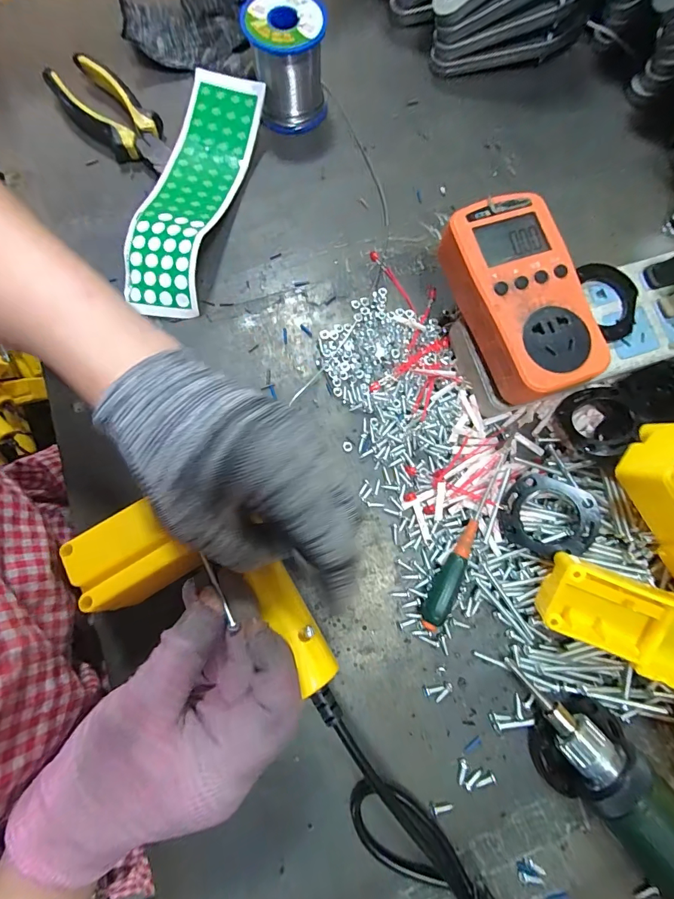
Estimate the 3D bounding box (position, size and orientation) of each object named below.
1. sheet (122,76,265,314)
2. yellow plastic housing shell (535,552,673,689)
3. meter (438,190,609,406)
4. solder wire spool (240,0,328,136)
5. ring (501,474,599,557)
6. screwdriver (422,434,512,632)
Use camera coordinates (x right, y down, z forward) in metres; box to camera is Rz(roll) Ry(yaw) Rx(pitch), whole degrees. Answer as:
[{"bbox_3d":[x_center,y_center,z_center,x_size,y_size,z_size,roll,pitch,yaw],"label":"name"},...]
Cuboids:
[{"bbox_3d":[-0.116,-0.210,0.321,0.058,0.032,0.217,13,77,2],"label":"sheet"},{"bbox_3d":[0.185,0.108,0.241,0.122,0.042,0.049,26,78,5],"label":"yellow plastic housing shell"},{"bbox_3d":[0.117,-0.095,0.252,0.070,0.033,0.126,-18,79,-5],"label":"meter"},{"bbox_3d":[-0.041,-0.327,0.334,0.062,0.066,0.067,0,77,-1],"label":"solder wire spool"},{"bbox_3d":[0.142,0.045,0.263,0.058,0.005,0.051,26,93,12],"label":"ring"},{"bbox_3d":[0.091,0.054,0.270,0.015,0.019,0.143,27,78,5],"label":"screwdriver"}]

